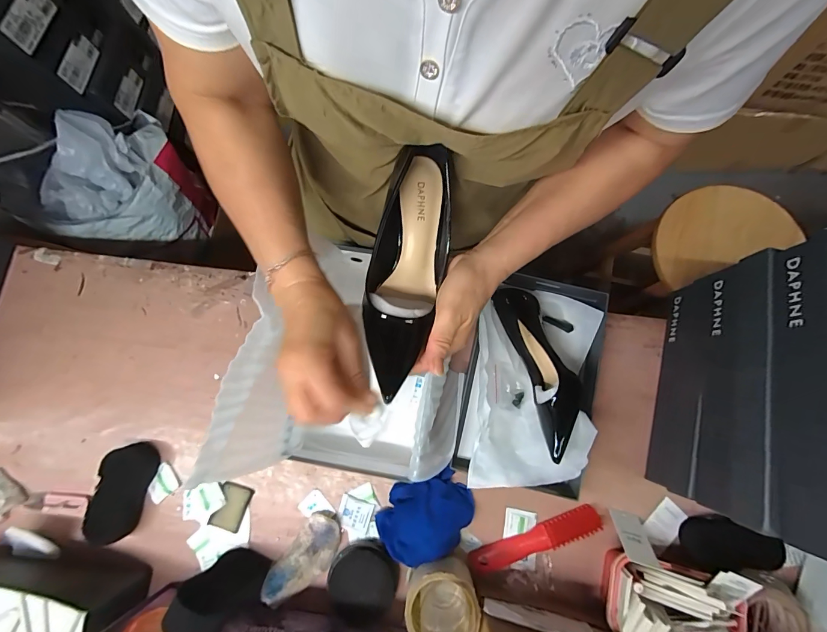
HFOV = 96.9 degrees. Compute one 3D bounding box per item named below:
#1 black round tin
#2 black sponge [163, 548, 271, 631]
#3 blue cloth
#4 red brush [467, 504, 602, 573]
[{"bbox_3d":[-0.070,0.364,0.500,0.091,0.029,0.093,0,78,1],"label":"black round tin"},{"bbox_3d":[-0.245,0.355,0.469,0.072,0.128,0.033,40,96,19],"label":"black sponge"},{"bbox_3d":[0.017,0.285,0.514,0.140,0.054,0.103,-21,78,-3],"label":"blue cloth"},{"bbox_3d":[0.174,0.323,0.526,0.193,0.020,0.035,-21,78,-3],"label":"red brush"}]

